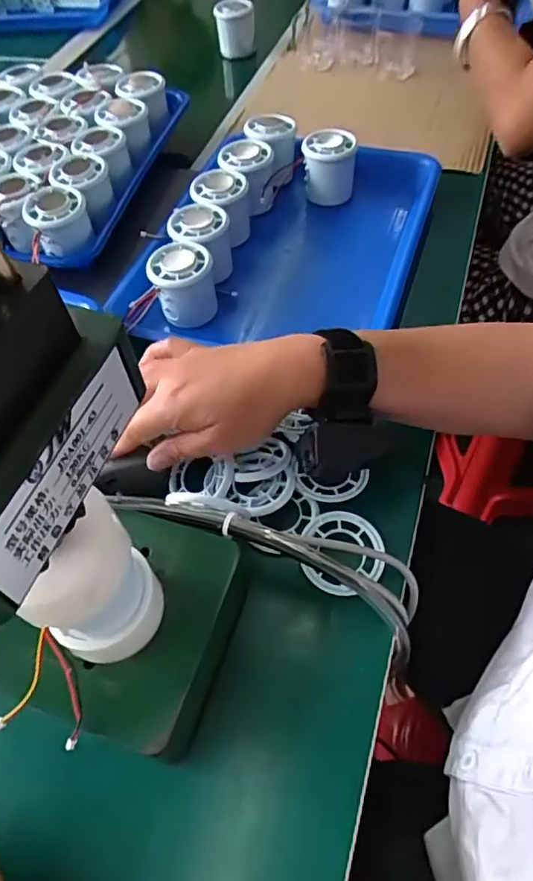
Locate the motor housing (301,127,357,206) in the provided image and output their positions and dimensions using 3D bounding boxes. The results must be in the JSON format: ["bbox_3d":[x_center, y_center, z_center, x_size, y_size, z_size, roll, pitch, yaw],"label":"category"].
[{"bbox_3d":[0.064,-0.278,0.577,0.051,0.063,0.051,2,56,6],"label":"motor housing"}]

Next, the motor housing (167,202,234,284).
[{"bbox_3d":[-0.062,-0.179,0.527,0.051,0.061,0.055,-2,56,3],"label":"motor housing"}]

